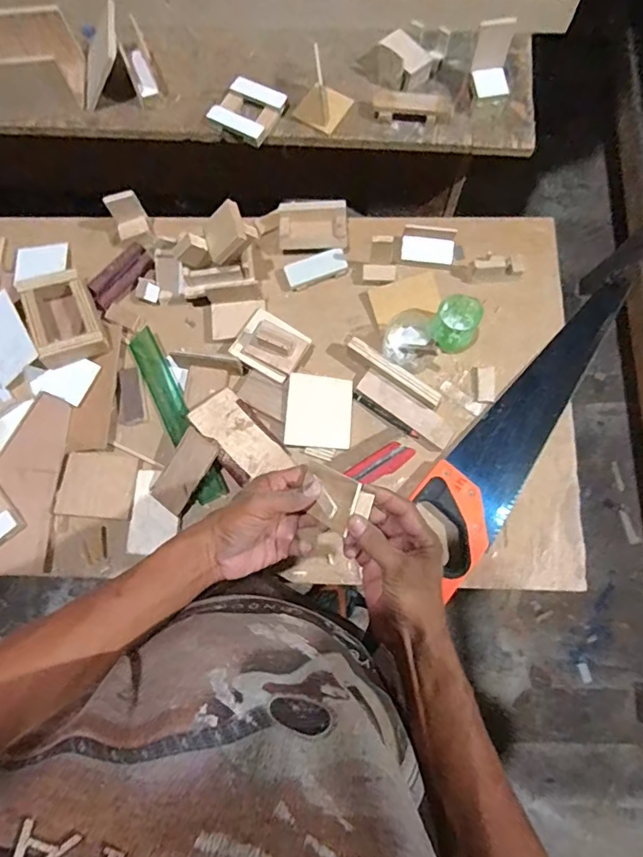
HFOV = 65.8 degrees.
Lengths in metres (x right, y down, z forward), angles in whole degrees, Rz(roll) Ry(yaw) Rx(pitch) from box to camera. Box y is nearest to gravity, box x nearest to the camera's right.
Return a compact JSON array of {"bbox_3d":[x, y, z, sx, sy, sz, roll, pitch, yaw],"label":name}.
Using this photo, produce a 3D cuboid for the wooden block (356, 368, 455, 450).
[{"bbox_3d":[0.112,-0.027,0.661,0.139,0.017,0.035,36,81,8],"label":"wooden block"}]

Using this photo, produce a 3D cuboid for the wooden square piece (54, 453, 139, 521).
[{"bbox_3d":[-0.286,0.074,0.639,0.091,0.011,0.081,6,80,-2],"label":"wooden square piece"}]

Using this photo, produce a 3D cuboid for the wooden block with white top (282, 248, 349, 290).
[{"bbox_3d":[-0.008,-0.230,0.714,0.088,0.010,0.040,-19,79,-3],"label":"wooden block with white top"}]

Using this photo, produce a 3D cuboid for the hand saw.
[{"bbox_3d":[0.257,-0.014,0.652,0.107,0.027,0.457,34,81,8],"label":"hand saw"}]

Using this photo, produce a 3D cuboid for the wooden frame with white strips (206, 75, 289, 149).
[{"bbox_3d":[-0.112,-0.489,0.758,0.090,0.025,0.091,31,81,7],"label":"wooden frame with white strips"}]

